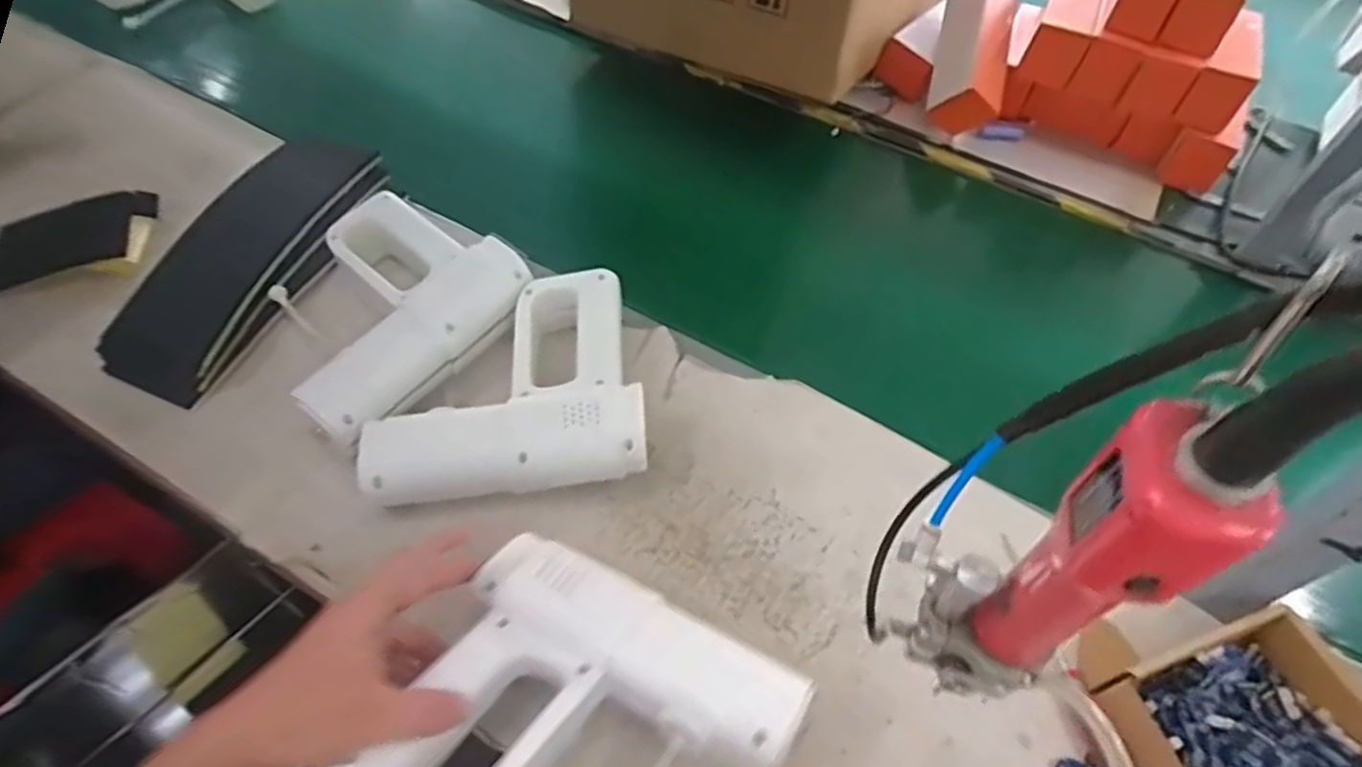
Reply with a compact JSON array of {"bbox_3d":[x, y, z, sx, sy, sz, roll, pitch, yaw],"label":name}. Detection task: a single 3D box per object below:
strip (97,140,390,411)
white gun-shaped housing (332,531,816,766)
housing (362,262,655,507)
[{"bbox_3d":[-0.394,-0.124,0.676,0.121,0.054,0.314,19,54,10],"label":"strip"},{"bbox_3d":[-0.053,0.192,0.405,0.202,0.042,0.175,24,55,14],"label":"white gun-shaped housing"},{"bbox_3d":[-0.140,-0.003,0.585,0.204,0.048,0.181,-6,54,-8],"label":"housing"}]

